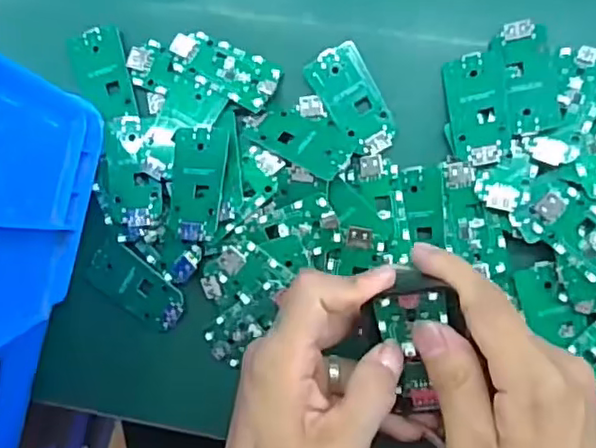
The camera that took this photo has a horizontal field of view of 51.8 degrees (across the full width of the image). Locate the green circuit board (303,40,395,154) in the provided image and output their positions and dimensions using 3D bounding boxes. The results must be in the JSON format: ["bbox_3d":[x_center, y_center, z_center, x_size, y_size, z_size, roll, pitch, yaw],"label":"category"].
[{"bbox_3d":[0.032,-0.070,0.346,0.032,0.004,0.062,-32,84,4],"label":"green circuit board"}]

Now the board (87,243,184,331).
[{"bbox_3d":[-0.097,0.037,0.364,0.063,0.008,0.031,36,91,7],"label":"board"}]

